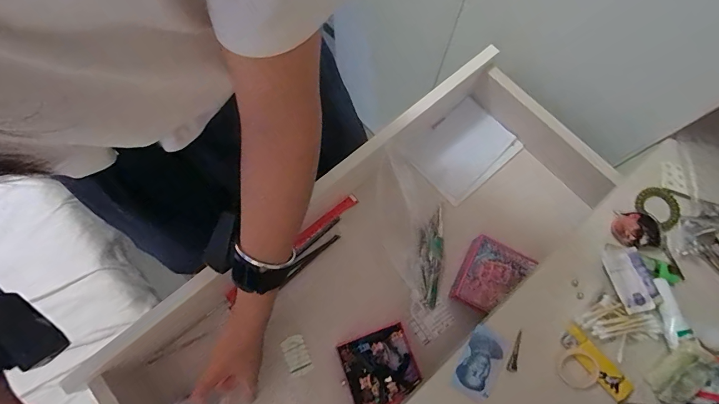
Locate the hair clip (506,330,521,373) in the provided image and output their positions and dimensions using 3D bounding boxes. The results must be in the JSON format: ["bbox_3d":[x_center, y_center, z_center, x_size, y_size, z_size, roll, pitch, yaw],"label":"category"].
[{"bbox_3d":[0.168,0.160,0.393,0.009,0.004,0.043,22,73,6],"label":"hair clip"}]

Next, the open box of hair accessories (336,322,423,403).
[{"bbox_3d":[0.026,0.215,0.474,0.091,0.028,0.088,-19,74,-7],"label":"open box of hair accessories"}]

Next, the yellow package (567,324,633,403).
[{"bbox_3d":[0.247,0.169,0.386,0.025,0.008,0.079,-37,76,-12],"label":"yellow package"}]

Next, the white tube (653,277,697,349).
[{"bbox_3d":[0.338,0.118,0.397,0.027,0.017,0.070,-4,72,-2],"label":"white tube"}]

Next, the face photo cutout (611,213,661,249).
[{"bbox_3d":[0.324,0.034,0.430,0.049,0.007,0.041,-1,72,-2],"label":"face photo cutout"}]

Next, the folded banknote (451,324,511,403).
[{"bbox_3d":[0.129,0.172,0.392,0.040,0.007,0.071,31,73,5],"label":"folded banknote"}]

